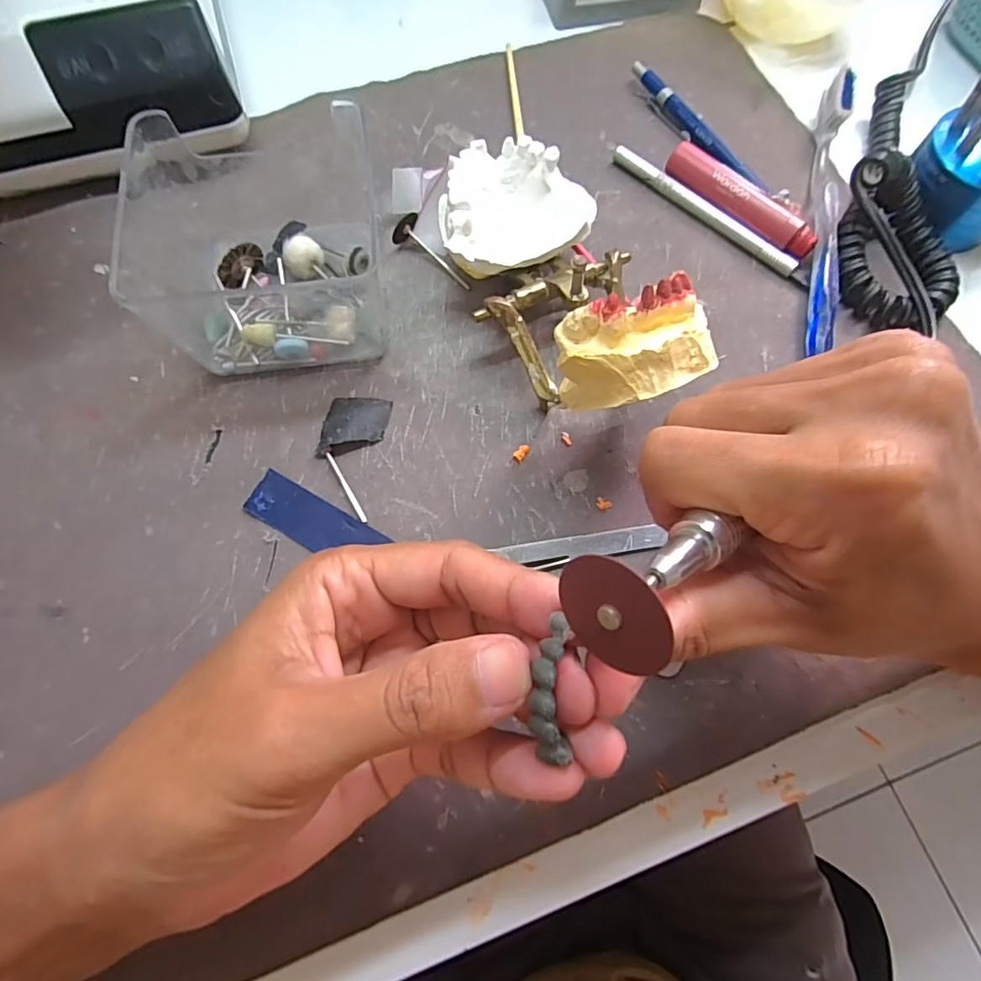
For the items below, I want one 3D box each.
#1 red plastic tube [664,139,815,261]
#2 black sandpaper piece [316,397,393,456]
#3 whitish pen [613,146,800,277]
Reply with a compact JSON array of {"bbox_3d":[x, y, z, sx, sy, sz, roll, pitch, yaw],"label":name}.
[{"bbox_3d":[0.129,-0.150,0.273,0.018,0.019,0.087,-43,78,-14],"label":"red plastic tube"},{"bbox_3d":[-0.061,-0.030,0.235,0.028,0.007,0.029,2,72,0],"label":"black sandpaper piece"},{"bbox_3d":[0.112,-0.149,0.278,0.114,0.008,0.008,44,76,12],"label":"whitish pen"}]

